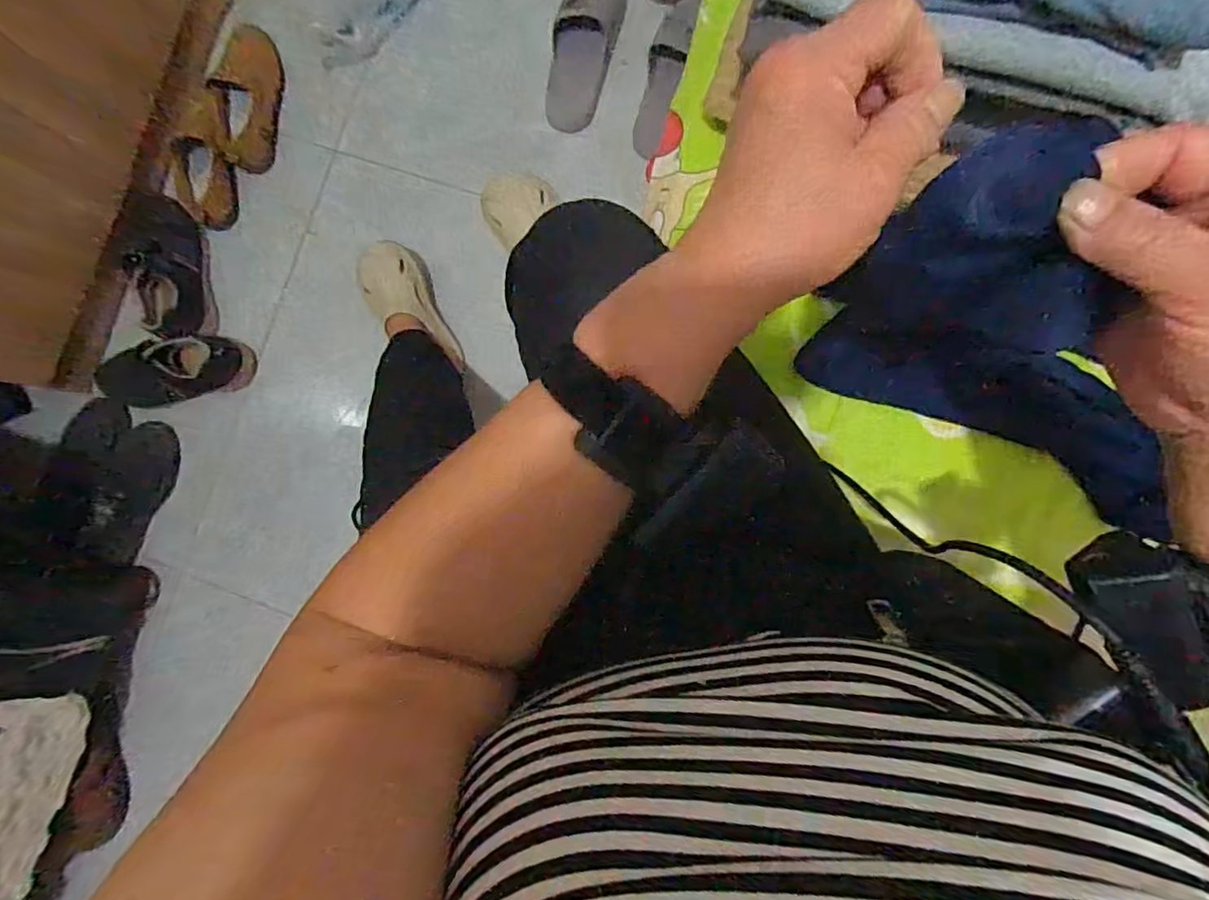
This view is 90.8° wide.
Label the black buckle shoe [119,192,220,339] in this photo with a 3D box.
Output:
[{"bbox_3d":[-0.708,-0.303,0.979,0.061,0.111,0.228,-7,86,5],"label":"black buckle shoe"}]

